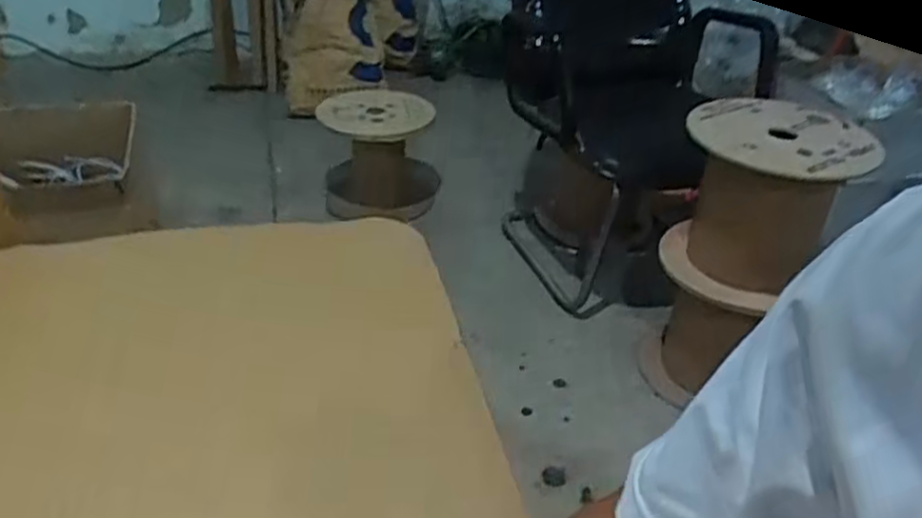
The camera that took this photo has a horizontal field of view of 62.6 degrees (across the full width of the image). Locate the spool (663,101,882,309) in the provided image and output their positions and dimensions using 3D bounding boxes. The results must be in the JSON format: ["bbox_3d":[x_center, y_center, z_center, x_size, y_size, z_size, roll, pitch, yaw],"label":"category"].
[{"bbox_3d":[0.607,-0.105,1.521,0.315,0.348,0.278,19,40,27],"label":"spool"}]

